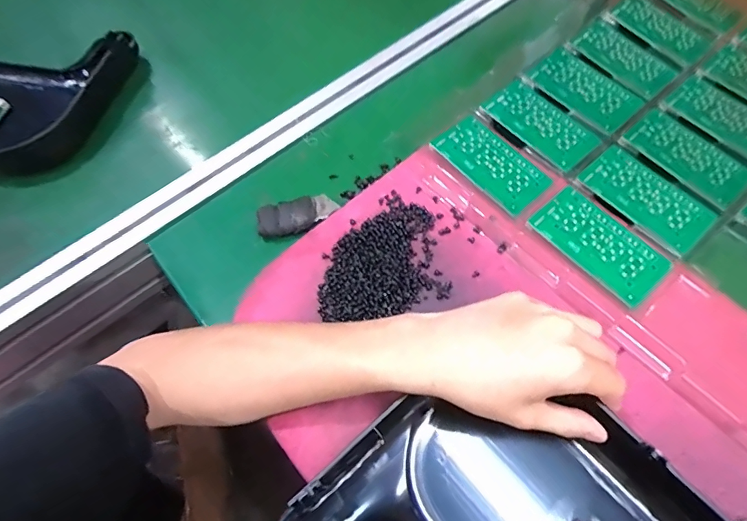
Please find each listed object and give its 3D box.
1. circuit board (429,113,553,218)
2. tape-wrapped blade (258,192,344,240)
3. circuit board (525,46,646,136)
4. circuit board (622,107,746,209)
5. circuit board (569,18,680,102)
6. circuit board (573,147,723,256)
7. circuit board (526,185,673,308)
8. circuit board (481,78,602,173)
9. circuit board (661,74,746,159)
[{"bbox_3d":[0.110,-0.091,0.429,0.055,0.005,0.105,-38,70,-15],"label":"circuit board"},{"bbox_3d":[-0.070,-0.042,0.423,0.074,0.011,0.031,-16,63,-7],"label":"tape-wrapped blade"},{"bbox_3d":[0.216,-0.175,0.471,0.062,0.004,0.105,-39,68,-17],"label":"circuit board"},{"bbox_3d":[0.293,-0.099,0.427,0.061,0.004,0.107,-38,68,-17],"label":"circuit board"},{"bbox_3d":[0.267,-0.217,0.492,0.063,0.004,0.106,-37,71,-18],"label":"circuit board"},{"bbox_3d":[0.241,-0.057,0.406,0.061,0.004,0.108,-39,68,-17],"label":"circuit board"},{"bbox_3d":[0.189,-0.015,0.386,0.059,0.004,0.106,-39,68,-17],"label":"circuit board"},{"bbox_3d":[0.164,-0.135,0.448,0.061,0.004,0.108,-37,68,-16],"label":"circuit board"},{"bbox_3d":[0.349,-0.141,0.453,0.067,0.004,0.107,-37,68,-17],"label":"circuit board"}]

